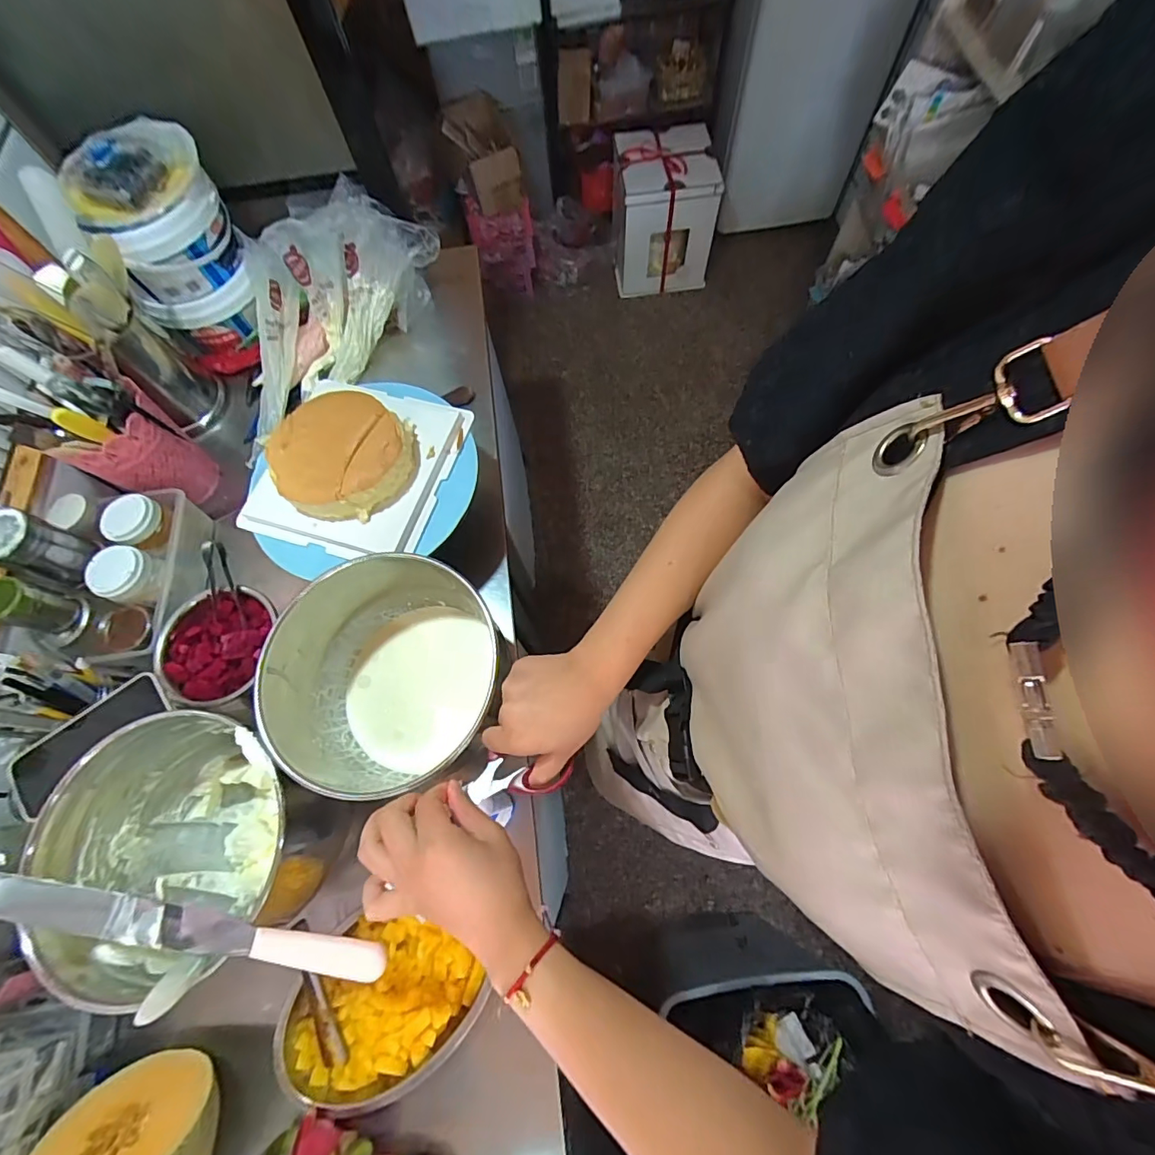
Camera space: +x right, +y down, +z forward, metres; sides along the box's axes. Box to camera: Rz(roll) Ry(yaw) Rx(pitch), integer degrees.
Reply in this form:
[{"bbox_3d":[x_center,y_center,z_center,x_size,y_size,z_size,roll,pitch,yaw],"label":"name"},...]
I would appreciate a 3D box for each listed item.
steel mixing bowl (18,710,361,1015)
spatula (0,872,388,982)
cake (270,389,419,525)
[{"bbox_3d":[-0.375,0.266,0.505,0.205,0.212,0.211,-1,70,3],"label":"steel mixing bowl"},{"bbox_3d":[-0.333,0.293,0.411,0.356,0.027,0.036,7,70,5],"label":"spatula"},{"bbox_3d":[-0.290,-0.151,0.598,0.160,0.053,0.157,-1,70,3],"label":"cake"}]

